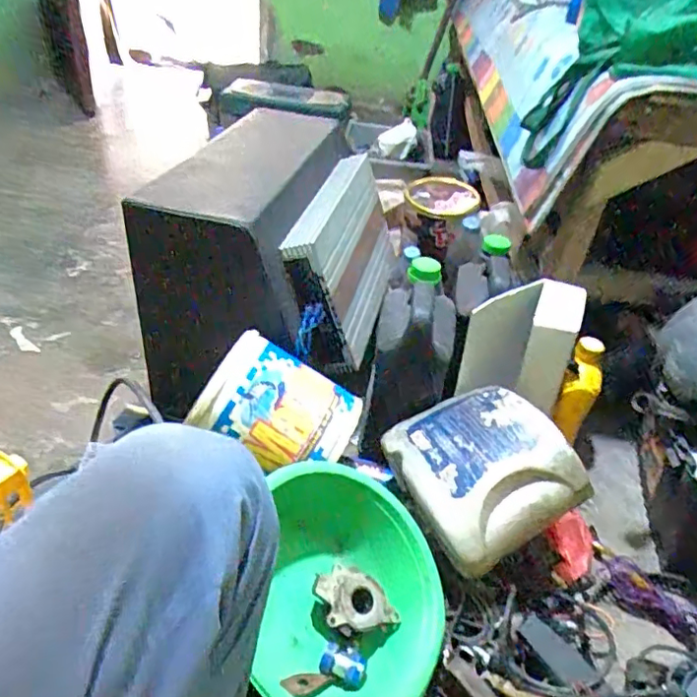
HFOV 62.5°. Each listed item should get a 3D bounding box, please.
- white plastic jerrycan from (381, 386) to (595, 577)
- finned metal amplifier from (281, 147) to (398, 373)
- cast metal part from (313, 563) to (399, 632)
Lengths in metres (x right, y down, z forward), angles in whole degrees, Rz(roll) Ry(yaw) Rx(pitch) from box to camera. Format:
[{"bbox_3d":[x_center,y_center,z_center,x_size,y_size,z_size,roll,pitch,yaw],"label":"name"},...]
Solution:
[{"bbox_3d":[0.173,0.162,0.773,0.199,0.120,0.230,-36,59,-5],"label":"white plastic jerrycan"},{"bbox_3d":[0.008,-0.171,1.031,0.070,0.237,0.412,-10,33,25],"label":"finned metal amplifier"},{"bbox_3d":[0.007,0.301,0.688,0.089,0.017,0.076,-2,58,-31],"label":"cast metal part"}]

